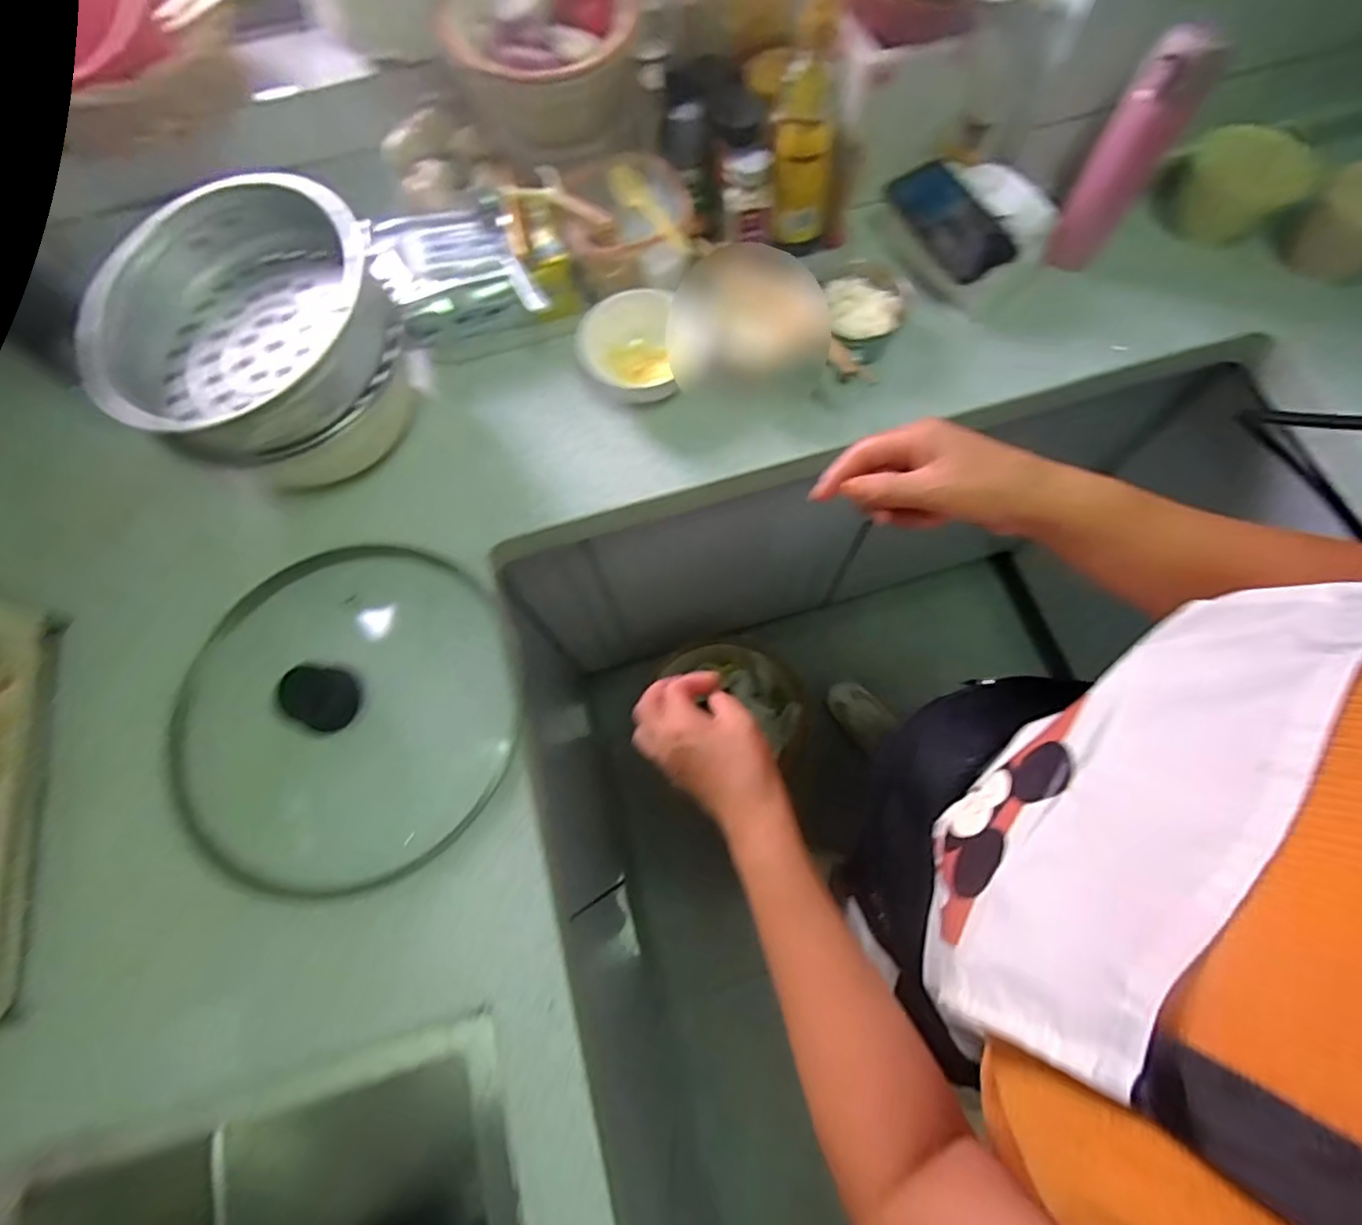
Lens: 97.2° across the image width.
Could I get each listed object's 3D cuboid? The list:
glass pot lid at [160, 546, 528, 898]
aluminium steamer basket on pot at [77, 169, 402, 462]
[{"bbox_3d":[-0.309,0.082,0.540,0.311,0.086,0.324,30,73,13],"label":"glass pot lid"},{"bbox_3d":[-0.396,-0.257,0.546,0.242,0.088,0.263,36,75,14],"label":"aluminium steamer basket on pot"}]

